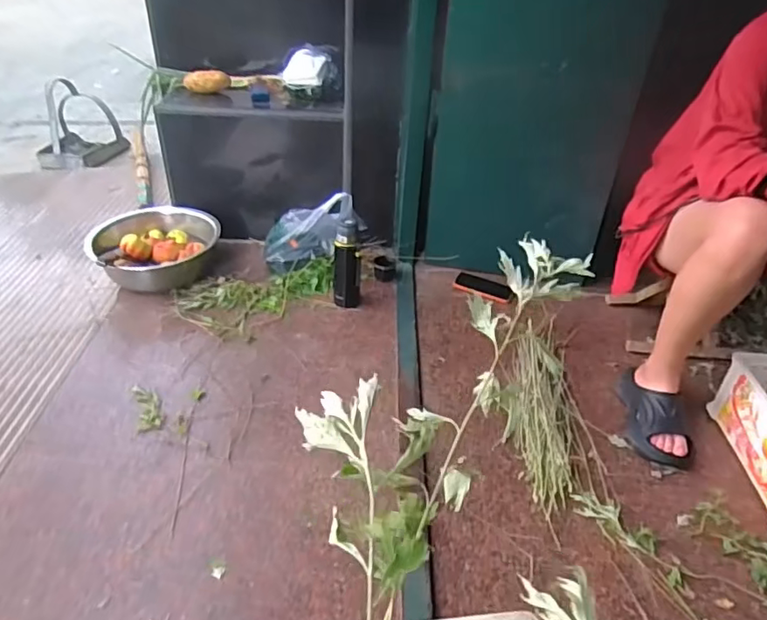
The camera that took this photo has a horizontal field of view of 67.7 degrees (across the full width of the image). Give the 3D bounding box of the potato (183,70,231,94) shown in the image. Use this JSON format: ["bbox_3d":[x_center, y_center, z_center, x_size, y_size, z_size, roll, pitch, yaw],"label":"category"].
[{"bbox_3d":[-0.529,-0.687,1.722,0.132,0.068,0.058,-9,38,-16],"label":"potato"}]

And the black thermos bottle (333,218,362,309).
[{"bbox_3d":[-0.097,-0.119,1.479,0.077,0.253,0.069,-2,37,-7],"label":"black thermos bottle"}]

